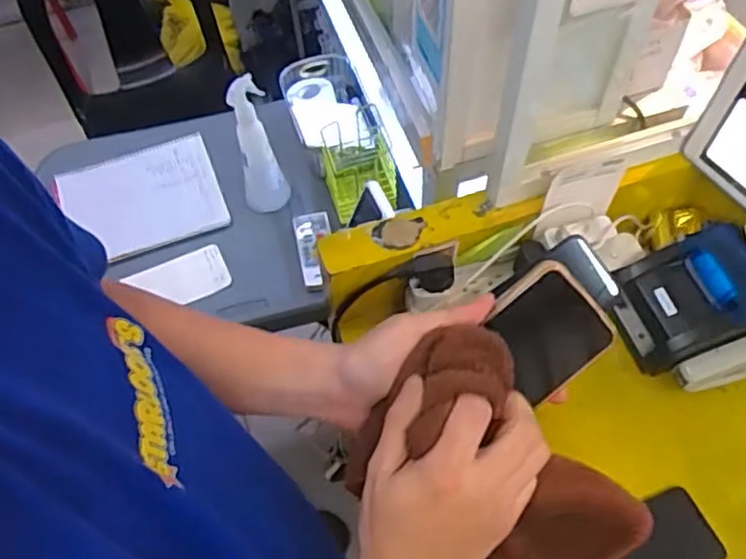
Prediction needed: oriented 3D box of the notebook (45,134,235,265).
[{"bbox_3d":[-0.371,-0.129,1.096,0.241,0.013,0.204,-21,63,-8],"label":"notebook"}]

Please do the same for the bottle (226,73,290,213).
[{"bbox_3d":[-0.174,-0.192,1.000,0.068,0.219,0.060,-16,59,-7],"label":"bottle"}]

